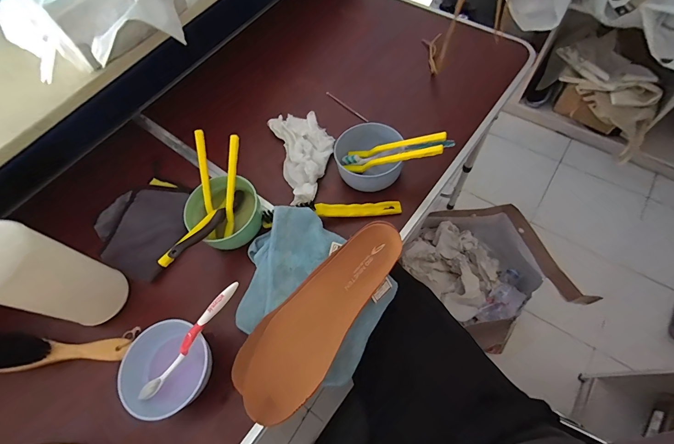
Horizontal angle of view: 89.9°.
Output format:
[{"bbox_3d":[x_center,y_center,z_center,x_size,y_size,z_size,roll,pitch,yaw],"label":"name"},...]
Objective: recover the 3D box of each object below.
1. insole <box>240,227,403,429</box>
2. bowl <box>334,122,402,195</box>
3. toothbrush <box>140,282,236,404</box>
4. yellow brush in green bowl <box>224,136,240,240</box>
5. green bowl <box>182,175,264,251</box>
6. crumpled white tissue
[{"bbox_3d":[-0.019,0.123,0.461,0.104,0.048,0.295,33,70,18],"label":"insole"},{"bbox_3d":[0.057,-0.105,0.564,0.098,0.054,0.105,-2,63,3],"label":"bowl"},{"bbox_3d":[-0.185,0.150,0.429,0.012,0.025,0.180,38,92,20],"label":"toothbrush"},{"bbox_3d":[-0.165,-0.057,0.526,0.015,0.011,0.155,3,89,5],"label":"yellow brush in green bowl"},{"bbox_3d":[-0.173,-0.015,0.526,0.108,0.049,0.101,-2,63,3],"label":"green bowl"},{"bbox_3d":[-0.052,-0.119,0.594,0.096,0.032,0.187,-16,63,-4],"label":"crumpled white tissue"}]

